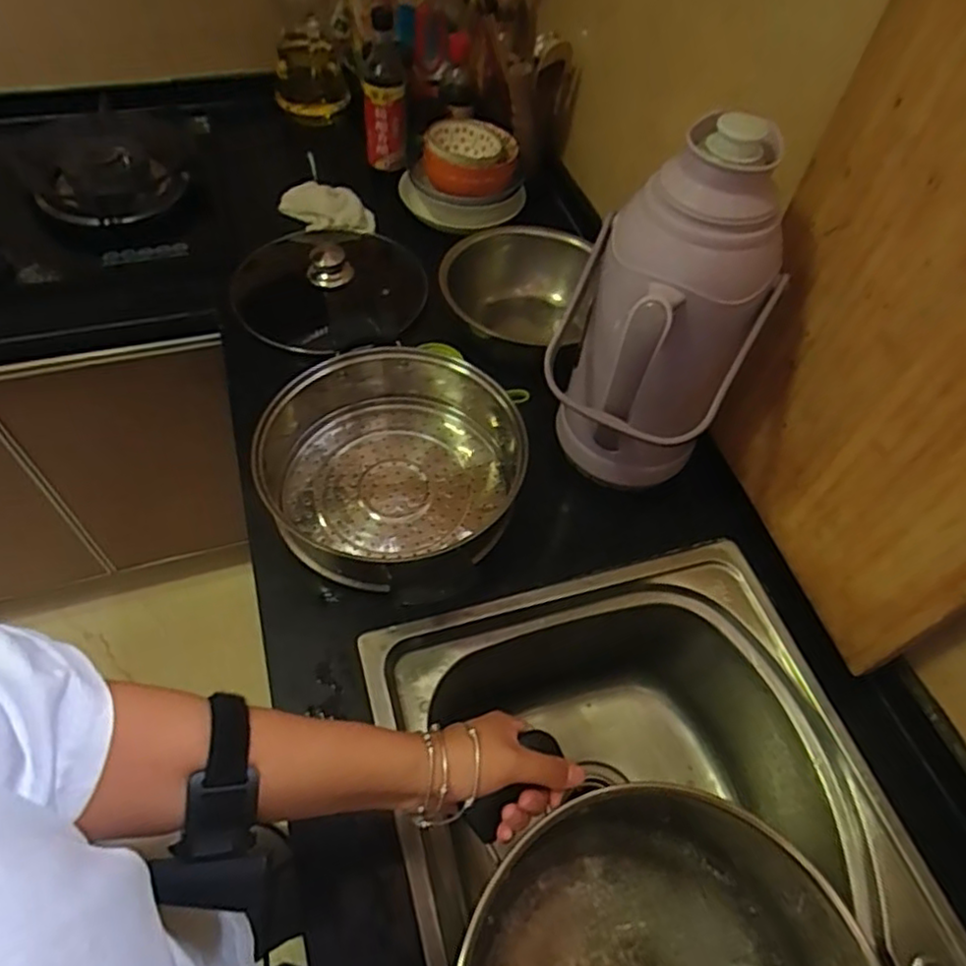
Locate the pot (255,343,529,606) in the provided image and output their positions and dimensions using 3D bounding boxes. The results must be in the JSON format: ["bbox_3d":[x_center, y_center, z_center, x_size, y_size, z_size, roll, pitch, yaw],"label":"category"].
[{"bbox_3d":[-0.099,-0.026,0.725,0.269,0.096,0.286,2,55,-3],"label":"pot"}]

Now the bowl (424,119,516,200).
[{"bbox_3d":[-0.021,-0.494,1.021,0.143,0.073,0.140,2,55,-3],"label":"bowl"}]

